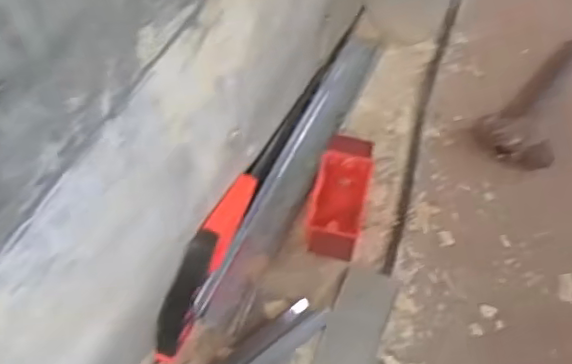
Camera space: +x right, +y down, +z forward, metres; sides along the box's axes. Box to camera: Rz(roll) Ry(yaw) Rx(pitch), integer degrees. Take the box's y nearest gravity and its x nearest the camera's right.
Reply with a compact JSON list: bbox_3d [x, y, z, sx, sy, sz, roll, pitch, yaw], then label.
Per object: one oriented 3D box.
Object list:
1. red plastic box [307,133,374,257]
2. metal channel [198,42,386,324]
[{"bbox_3d":[0.060,0.021,0.678,0.058,0.048,0.152,13,58,7],"label":"red plastic box"},{"bbox_3d":[0.015,-0.026,0.727,0.055,0.018,0.432,21,60,12],"label":"metal channel"}]

